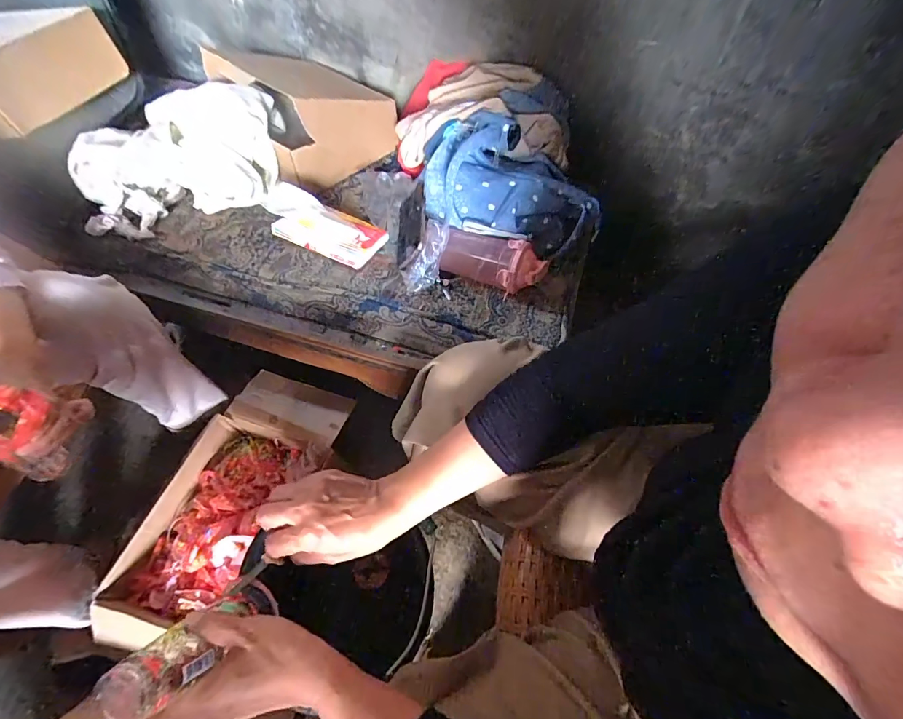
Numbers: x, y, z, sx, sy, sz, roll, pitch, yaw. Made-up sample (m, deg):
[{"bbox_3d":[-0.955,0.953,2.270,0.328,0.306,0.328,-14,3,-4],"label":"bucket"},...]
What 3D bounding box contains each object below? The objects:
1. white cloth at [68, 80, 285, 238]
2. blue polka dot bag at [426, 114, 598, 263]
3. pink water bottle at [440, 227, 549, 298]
[{"bbox_3d":[-0.482,-0.373,0.738,0.335,0.163,0.260,-6,59,-5],"label":"white cloth"},{"bbox_3d":[0.107,-0.293,0.706,0.312,0.179,0.165,8,59,3],"label":"blue polka dot bag"},{"bbox_3d":[0.072,-0.164,0.686,0.172,0.072,0.070,20,60,10],"label":"pink water bottle"}]

